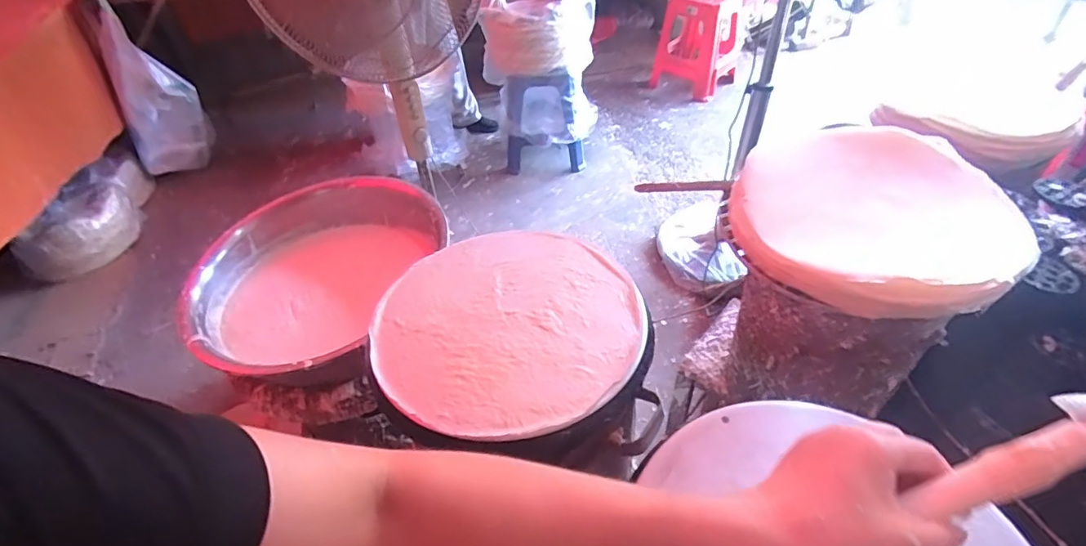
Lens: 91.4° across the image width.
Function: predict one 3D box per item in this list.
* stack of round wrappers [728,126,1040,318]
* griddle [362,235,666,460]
[{"bbox_3d":[0.500,-0.096,0.801,0.368,0.073,0.372,31,54,33],"label":"stack of round wrappers"},{"bbox_3d":[-0.040,0.078,0.742,0.372,0.048,0.380,0,43,7],"label":"griddle"}]

